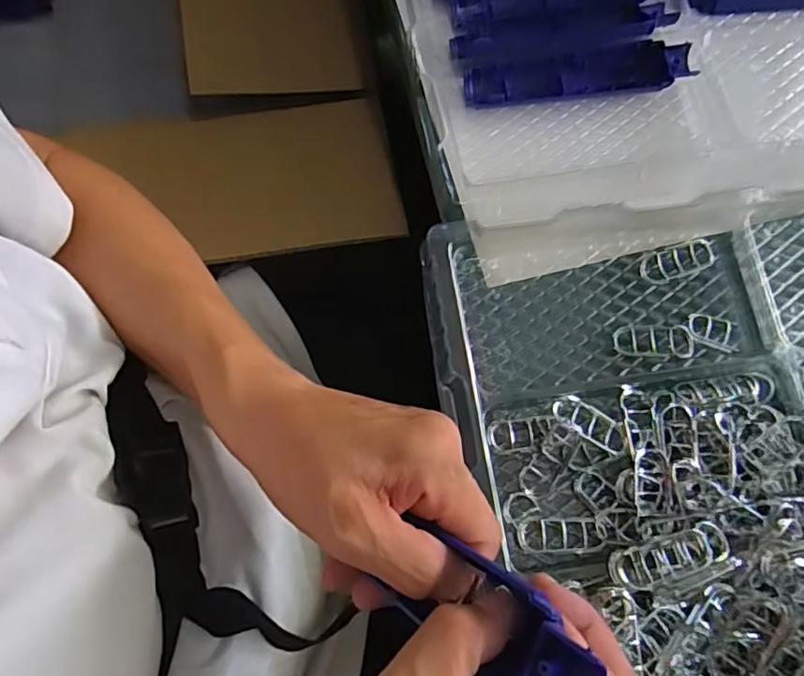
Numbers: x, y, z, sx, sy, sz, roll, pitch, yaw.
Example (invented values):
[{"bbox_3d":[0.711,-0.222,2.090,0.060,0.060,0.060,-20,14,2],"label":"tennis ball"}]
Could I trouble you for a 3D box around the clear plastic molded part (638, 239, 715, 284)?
[{"bbox_3d":[0.191,-0.053,0.407,0.057,0.006,0.022,-19,75,-6],"label":"clear plastic molded part"}]

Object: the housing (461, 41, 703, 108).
[{"bbox_3d":[0.131,-0.196,0.446,0.168,0.016,0.035,-6,74,-3],"label":"housing"}]

